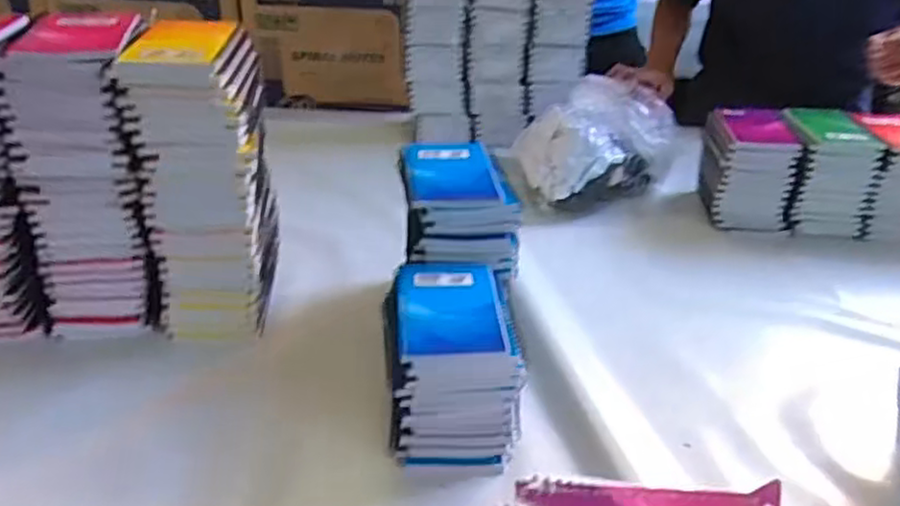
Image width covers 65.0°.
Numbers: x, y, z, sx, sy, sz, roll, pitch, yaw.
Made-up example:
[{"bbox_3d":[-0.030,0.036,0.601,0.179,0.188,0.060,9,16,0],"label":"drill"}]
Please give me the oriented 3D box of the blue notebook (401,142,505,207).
[{"bbox_3d":[-0.001,-0.076,0.670,0.083,0.009,0.118,-5,34,-8],"label":"blue notebook"}]

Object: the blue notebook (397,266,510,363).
[{"bbox_3d":[-0.001,0.040,0.579,0.083,0.008,0.132,0,29,-6],"label":"blue notebook"}]

